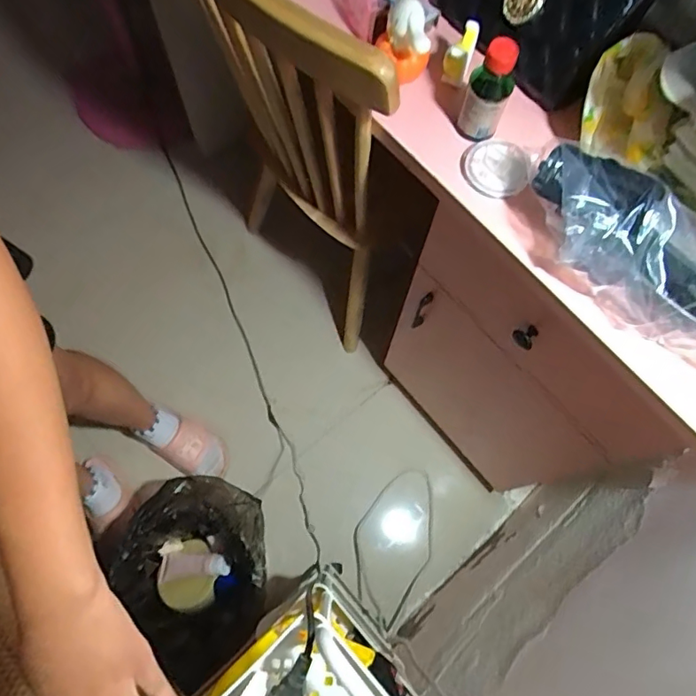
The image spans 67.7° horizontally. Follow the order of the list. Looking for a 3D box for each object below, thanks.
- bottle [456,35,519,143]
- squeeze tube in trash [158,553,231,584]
[{"bbox_3d":[0.143,-0.259,0.532,0.043,0.110,0.033,16,70,3],"label":"bottle"},{"bbox_3d":[-0.294,0.422,0.998,0.143,0.031,0.047,-9,70,16],"label":"squeeze tube in trash"}]

